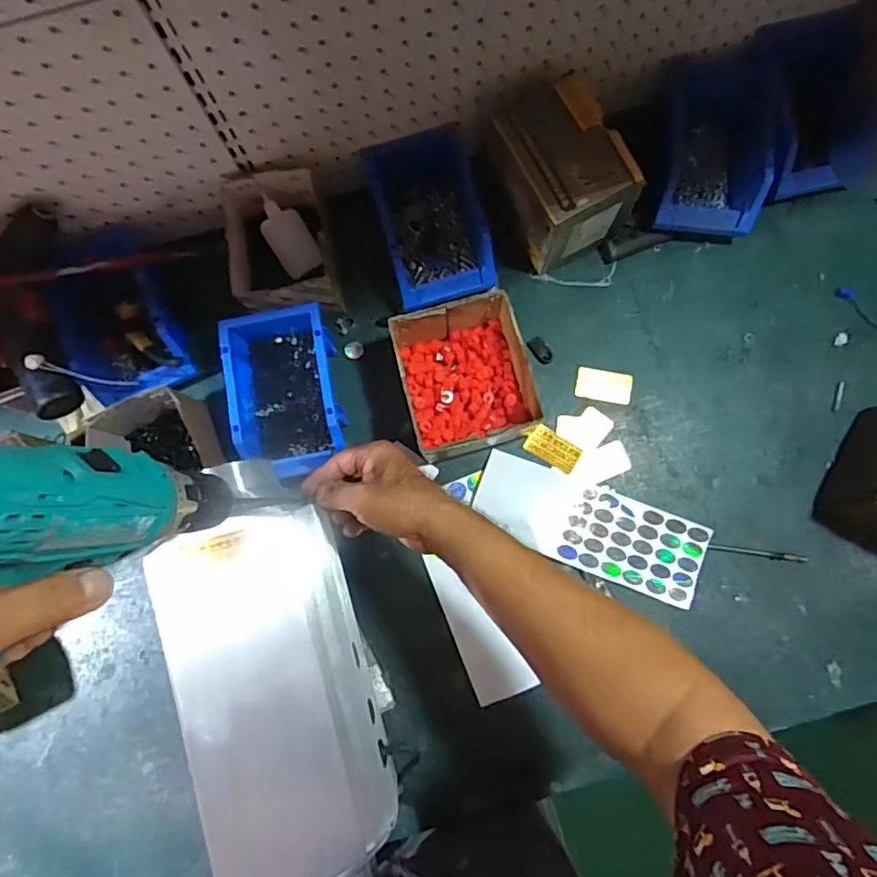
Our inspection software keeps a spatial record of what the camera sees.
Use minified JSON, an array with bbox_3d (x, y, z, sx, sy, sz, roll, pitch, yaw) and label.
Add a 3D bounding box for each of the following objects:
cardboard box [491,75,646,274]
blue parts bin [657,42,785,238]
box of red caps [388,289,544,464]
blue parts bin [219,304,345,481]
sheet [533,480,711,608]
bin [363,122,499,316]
[{"bbox_3d":[0.136,-0.300,0.655,0.113,0.134,0.159,-26,81,-2],"label":"cardboard box"},{"bbox_3d":[0.322,-0.343,0.671,0.110,0.104,0.201,7,81,3],"label":"blue parts bin"},{"bbox_3d":[0.029,-0.067,0.641,0.138,0.094,0.156,-15,81,0],"label":"box of red caps"},{"bbox_3d":[-0.173,-0.056,0.649,0.113,0.070,0.173,-12,81,0],"label":"blue parts bin"},{"bbox_3d":[0.213,0.116,0.651,0.180,0.008,0.096,21,82,5],"label":"sheet"},{"bbox_3d":[-0.006,-0.252,0.680,0.118,0.083,0.183,-15,81,0],"label":"bin"}]

